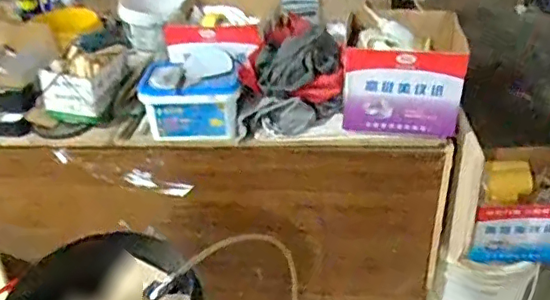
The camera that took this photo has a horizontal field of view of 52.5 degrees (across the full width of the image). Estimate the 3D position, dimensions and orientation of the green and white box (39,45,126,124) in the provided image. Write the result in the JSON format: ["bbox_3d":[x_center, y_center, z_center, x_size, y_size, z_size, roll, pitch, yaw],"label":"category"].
[{"bbox_3d":[-0.475,-0.177,1.394,0.141,0.136,0.182,4,35,10],"label":"green and white box"}]

